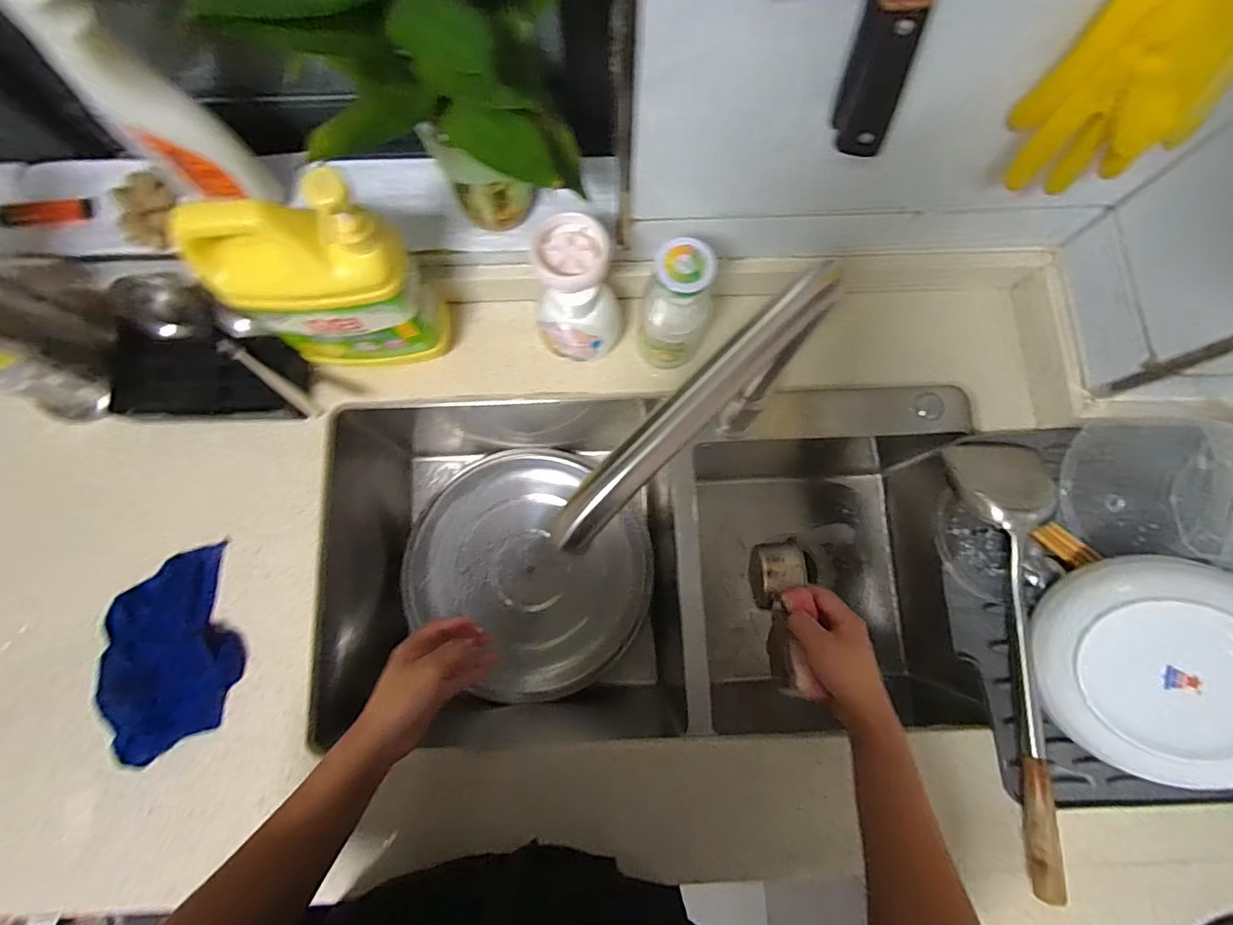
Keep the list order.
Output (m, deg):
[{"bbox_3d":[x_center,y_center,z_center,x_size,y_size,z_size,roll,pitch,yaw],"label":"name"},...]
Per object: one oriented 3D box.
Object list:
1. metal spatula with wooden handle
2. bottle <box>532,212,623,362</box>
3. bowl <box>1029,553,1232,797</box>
[{"bbox_3d":[0.395,0.180,0.525,0.073,0.036,0.411,0,80,-1],"label":"metal spatula with wooden handle"},{"bbox_3d":[-0.034,-0.154,0.523,0.068,0.173,0.066,0,80,-1],"label":"bottle"},{"bbox_3d":[0.488,0.181,0.483,0.197,0.068,0.181,10,98,25],"label":"bowl"}]

